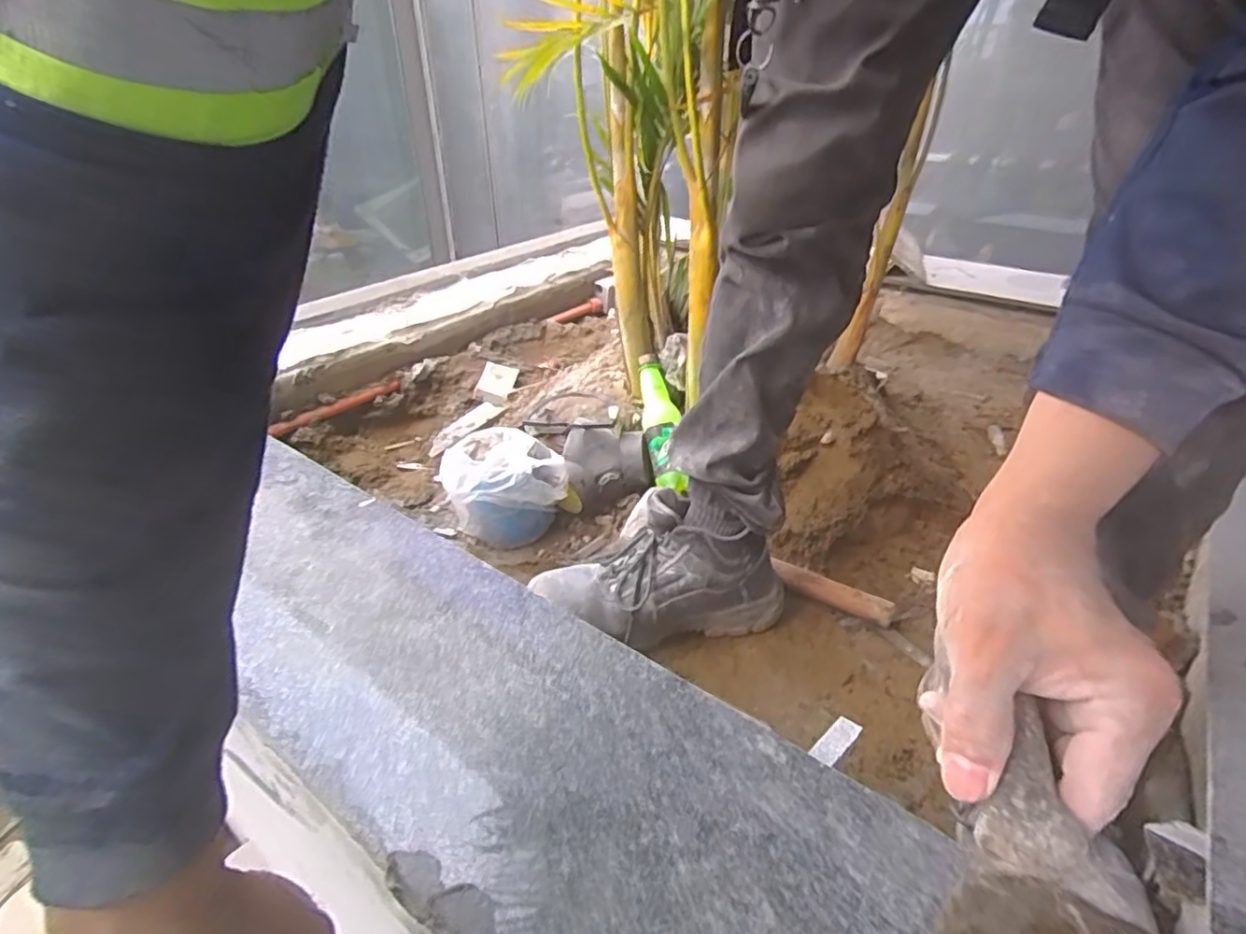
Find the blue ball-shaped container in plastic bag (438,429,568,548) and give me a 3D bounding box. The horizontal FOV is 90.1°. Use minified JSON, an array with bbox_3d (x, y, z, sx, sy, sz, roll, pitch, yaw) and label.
[{"bbox_3d":[-0.159,0.034,0.836,0.148,0.127,0.133,-13,36,-19],"label":"blue ball-shaped container in plastic bag"}]

